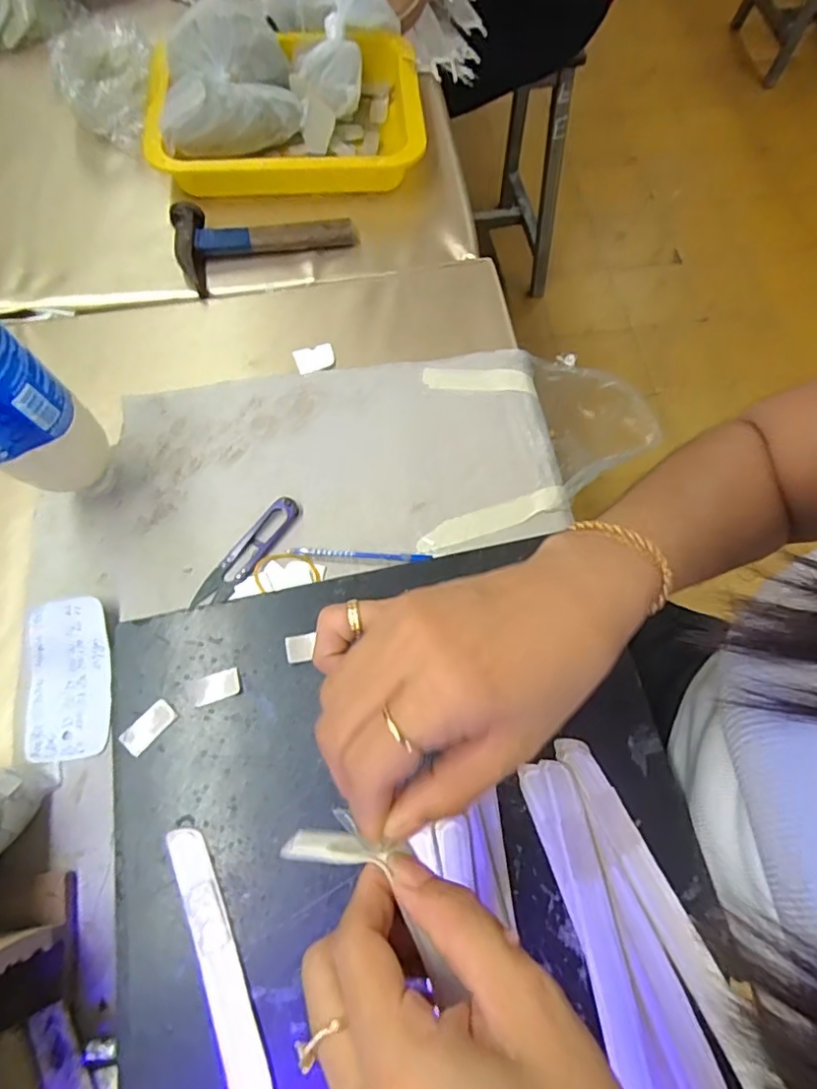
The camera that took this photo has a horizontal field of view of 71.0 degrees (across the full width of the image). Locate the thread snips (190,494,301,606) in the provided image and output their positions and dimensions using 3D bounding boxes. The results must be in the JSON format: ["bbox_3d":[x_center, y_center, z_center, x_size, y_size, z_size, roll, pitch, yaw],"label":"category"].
[{"bbox_3d":[-0.115,0.006,0.407,0.022,0.009,0.099,34,72,11],"label":"thread snips"}]

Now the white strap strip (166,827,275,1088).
[{"bbox_3d":[-0.084,0.235,0.276,0.023,0.004,0.189,-17,67,-16],"label":"white strap strip"}]

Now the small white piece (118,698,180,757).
[{"bbox_3d":[-0.148,0.104,0.326,0.017,0.004,0.031,40,74,13],"label":"small white piece"}]

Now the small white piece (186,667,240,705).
[{"bbox_3d":[-0.114,0.083,0.335,0.030,0.004,0.016,-16,70,-7],"label":"small white piece"}]

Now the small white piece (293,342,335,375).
[{"bbox_3d":[-0.078,-0.154,0.475,0.032,0.004,0.028,-11,70,-5],"label":"small white piece"}]

